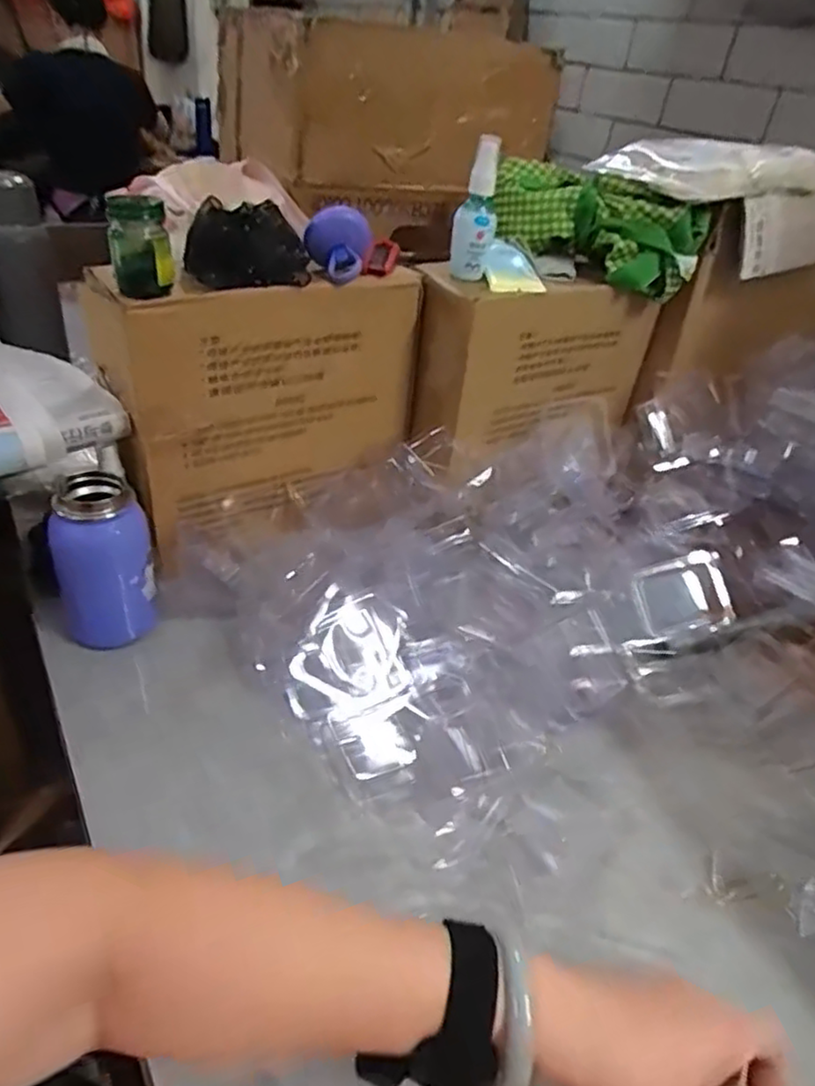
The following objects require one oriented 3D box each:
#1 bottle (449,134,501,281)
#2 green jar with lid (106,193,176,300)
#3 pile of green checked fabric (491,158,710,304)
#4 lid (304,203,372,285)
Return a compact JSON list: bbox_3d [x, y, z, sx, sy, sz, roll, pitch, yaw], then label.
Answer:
[{"bbox_3d":[0.064,-0.311,0.649,0.039,0.115,0.041,8,35,0],"label":"bottle"},{"bbox_3d":[-0.202,-0.225,0.522,0.042,0.066,0.044,-6,38,-19],"label":"green jar with lid"},{"bbox_3d":[0.194,-0.328,0.721,0.211,0.091,0.068,23,38,20],"label":"pile of green checked fabric"},{"bbox_3d":[-0.061,-0.265,0.611,0.060,0.052,0.048,2,36,-8],"label":"lid"}]

